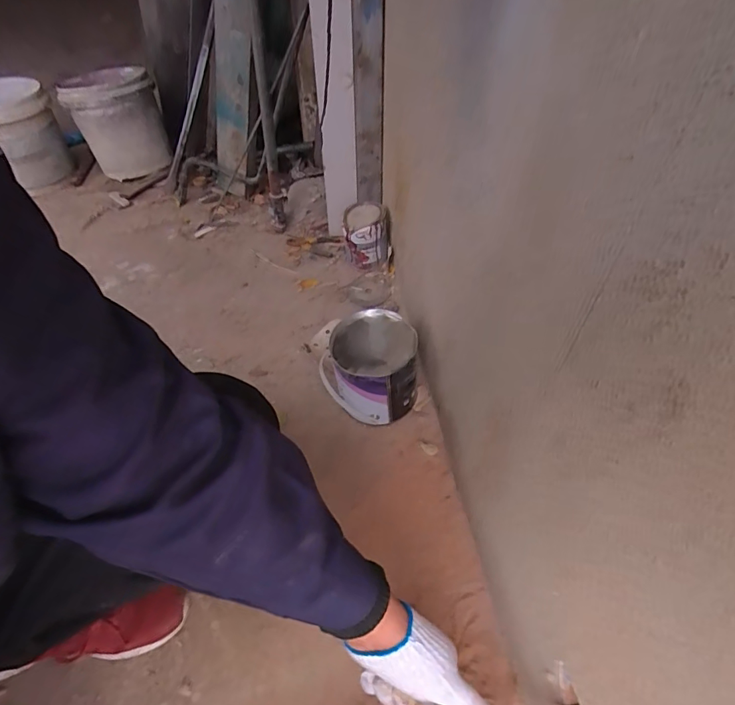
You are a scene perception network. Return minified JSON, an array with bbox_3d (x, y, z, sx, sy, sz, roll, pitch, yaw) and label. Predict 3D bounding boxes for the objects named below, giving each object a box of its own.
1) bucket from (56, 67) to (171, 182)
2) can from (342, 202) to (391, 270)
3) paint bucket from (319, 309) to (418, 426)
[{"bbox_3d":[-0.792,-0.748,1.444,0.246,0.255,0.270,-17,51,-13],"label":"bucket"},{"bbox_3d":[-0.001,-0.287,1.108,0.113,0.135,0.115,-1,49,1],"label":"can"},{"bbox_3d":[0.001,0.031,0.818,0.160,0.157,0.155,-1,49,1],"label":"paint bucket"}]

